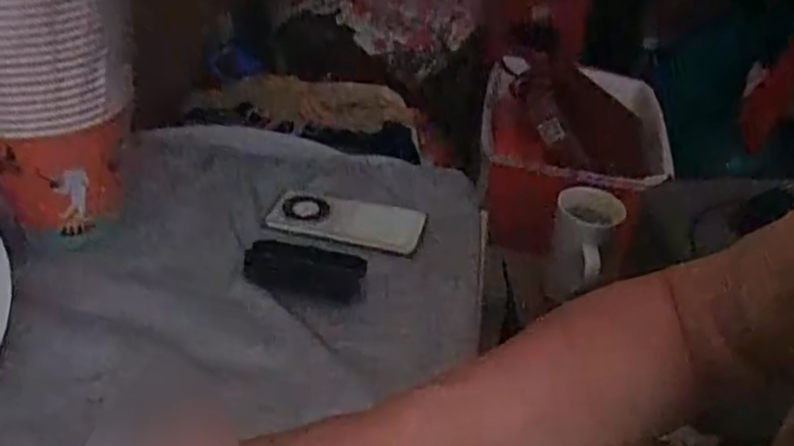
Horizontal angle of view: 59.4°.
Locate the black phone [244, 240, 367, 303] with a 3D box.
[{"bbox_3d":[-0.085,0.042,0.650,0.109,0.011,0.065,9,34,5],"label":"black phone"}]

